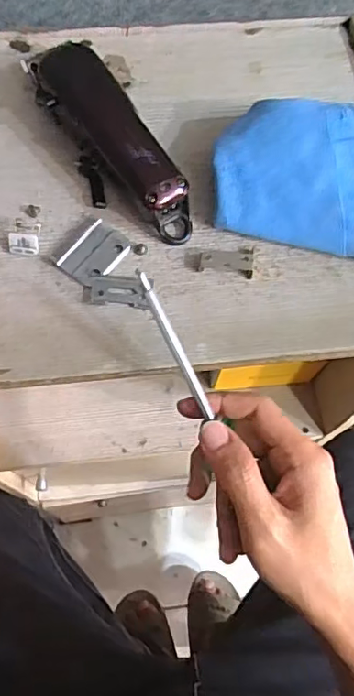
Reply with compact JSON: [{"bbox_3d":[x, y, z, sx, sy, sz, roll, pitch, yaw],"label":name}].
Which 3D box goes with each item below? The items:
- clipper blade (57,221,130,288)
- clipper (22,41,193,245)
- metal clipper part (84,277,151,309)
[{"bbox_3d":[-0.056,-0.065,0.377,0.036,0.004,0.045,33,70,12],"label":"clipper blade"},{"bbox_3d":[-0.049,-0.146,0.389,0.049,0.043,0.164,-30,71,-14],"label":"clipper"},{"bbox_3d":[-0.039,-0.038,0.368,0.043,0.004,0.021,4,66,0],"label":"metal clipper part"}]

